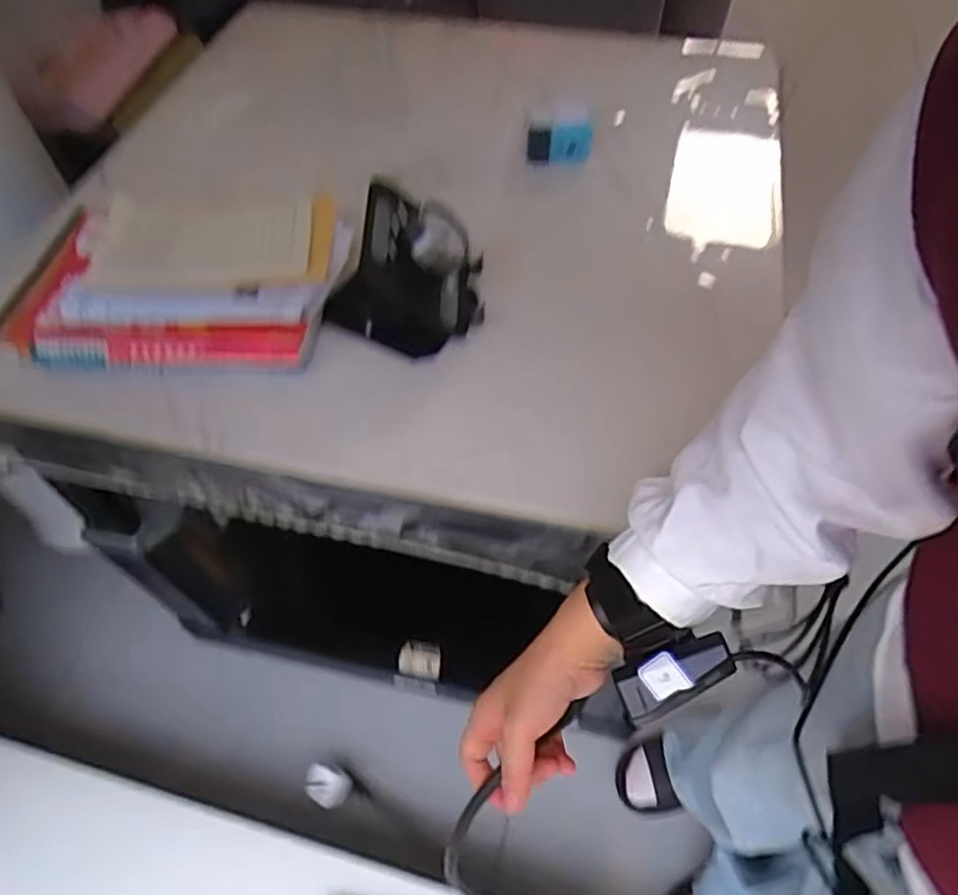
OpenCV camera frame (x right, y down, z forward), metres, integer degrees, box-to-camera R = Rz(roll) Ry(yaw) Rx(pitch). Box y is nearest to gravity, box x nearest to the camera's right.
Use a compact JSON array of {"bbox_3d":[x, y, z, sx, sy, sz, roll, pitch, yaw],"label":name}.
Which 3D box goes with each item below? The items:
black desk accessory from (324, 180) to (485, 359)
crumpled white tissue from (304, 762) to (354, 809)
[{"bbox_3d":[-0.059,-0.167,0.623,0.124,0.096,0.144,11,56,13],"label":"black desk accessory"},{"bbox_3d":[-0.229,0.507,1.013,0.071,0.024,0.056,27,61,22],"label":"crumpled white tissue"}]

